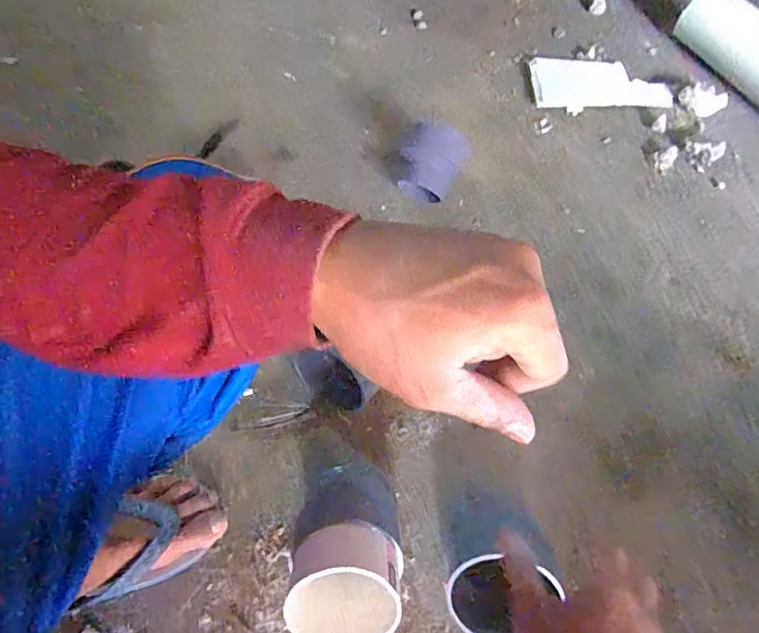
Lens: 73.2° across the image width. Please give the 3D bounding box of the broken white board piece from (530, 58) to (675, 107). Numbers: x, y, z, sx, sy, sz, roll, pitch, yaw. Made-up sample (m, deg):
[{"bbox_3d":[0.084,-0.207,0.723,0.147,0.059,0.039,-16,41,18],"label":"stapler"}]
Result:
[{"bbox_3d":[0.354,-0.377,0.823,0.221,0.007,0.106,0,65,-3],"label":"broken white board piece"}]

